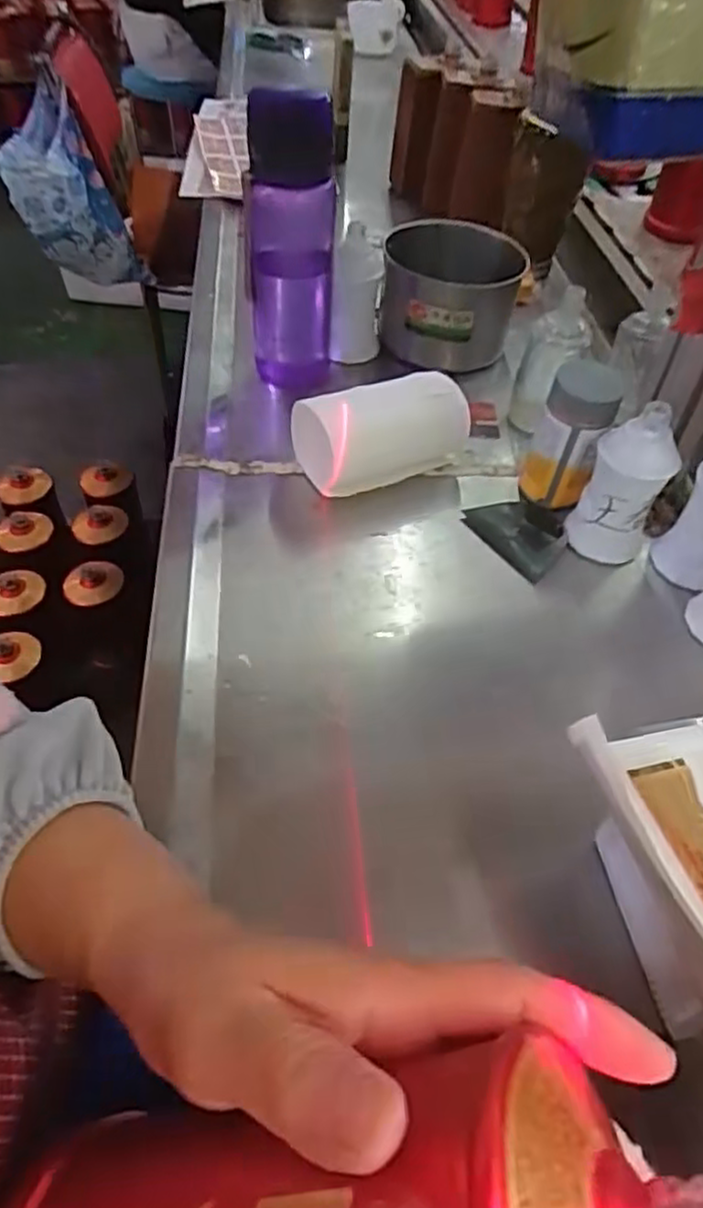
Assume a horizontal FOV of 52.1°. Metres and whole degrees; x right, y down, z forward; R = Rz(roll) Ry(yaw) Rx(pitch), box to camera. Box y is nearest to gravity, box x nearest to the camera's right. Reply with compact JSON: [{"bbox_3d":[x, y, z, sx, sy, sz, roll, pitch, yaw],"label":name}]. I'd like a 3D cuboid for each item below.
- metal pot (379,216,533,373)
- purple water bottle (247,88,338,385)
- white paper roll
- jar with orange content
[{"bbox_3d":[0.099,-0.315,0.723,0.135,0.088,0.145,5,49,2],"label":"metal pot"},{"bbox_3d":[-0.052,-0.298,0.616,0.071,0.236,0.083,-6,50,-8],"label":"purple water bottle"},{"bbox_3d":[0.024,-0.136,0.591,0.140,0.068,0.065,-17,52,-16],"label":"white paper roll"},{"bbox_3d":[0.165,-0.127,0.551,0.045,0.105,0.053,-33,58,-27],"label":"jar with orange content"}]

